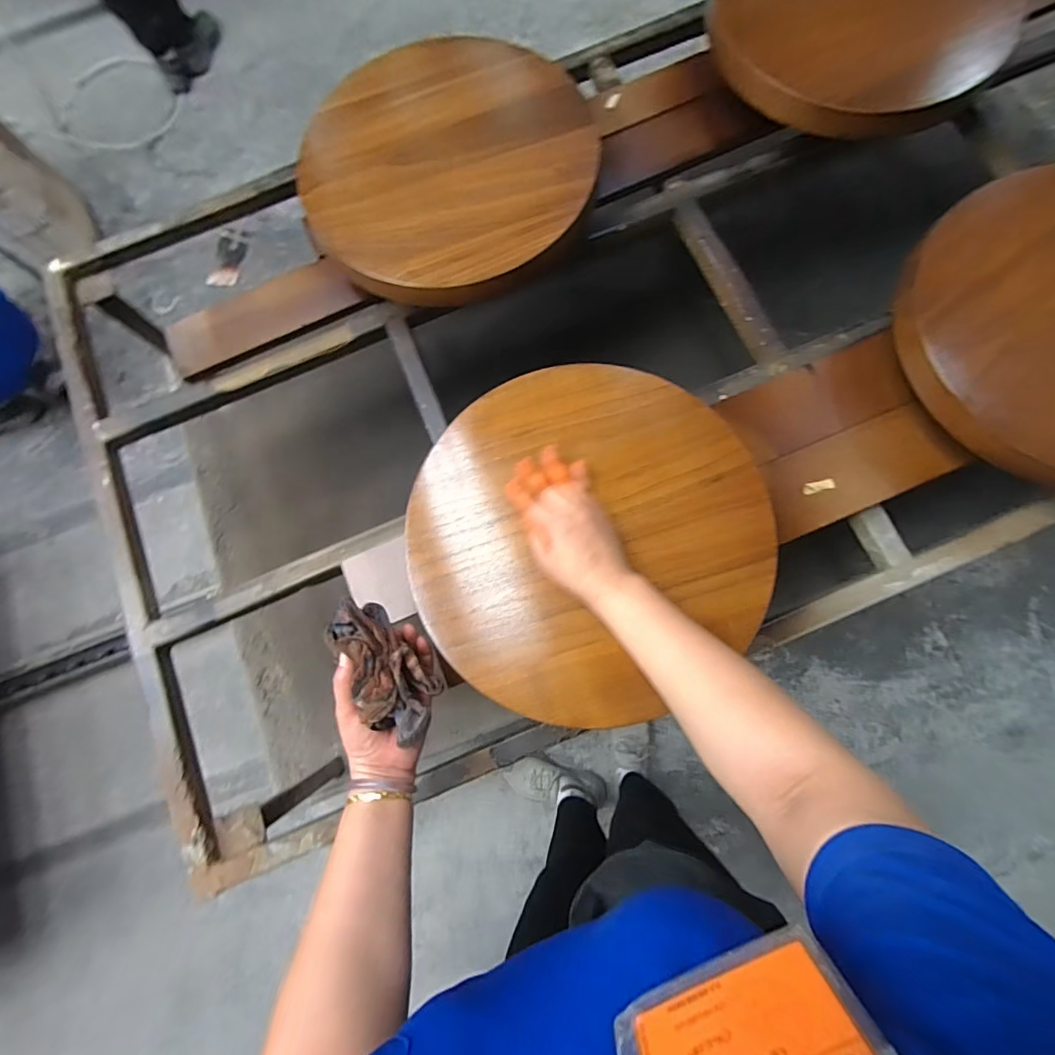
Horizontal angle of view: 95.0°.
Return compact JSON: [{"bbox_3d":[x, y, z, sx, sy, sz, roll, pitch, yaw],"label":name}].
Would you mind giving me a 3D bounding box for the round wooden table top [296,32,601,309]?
[{"bbox_3d":[-0.103,-0.516,0.677,0.393,0.042,0.428,0,80,3],"label":"round wooden table top"}]

